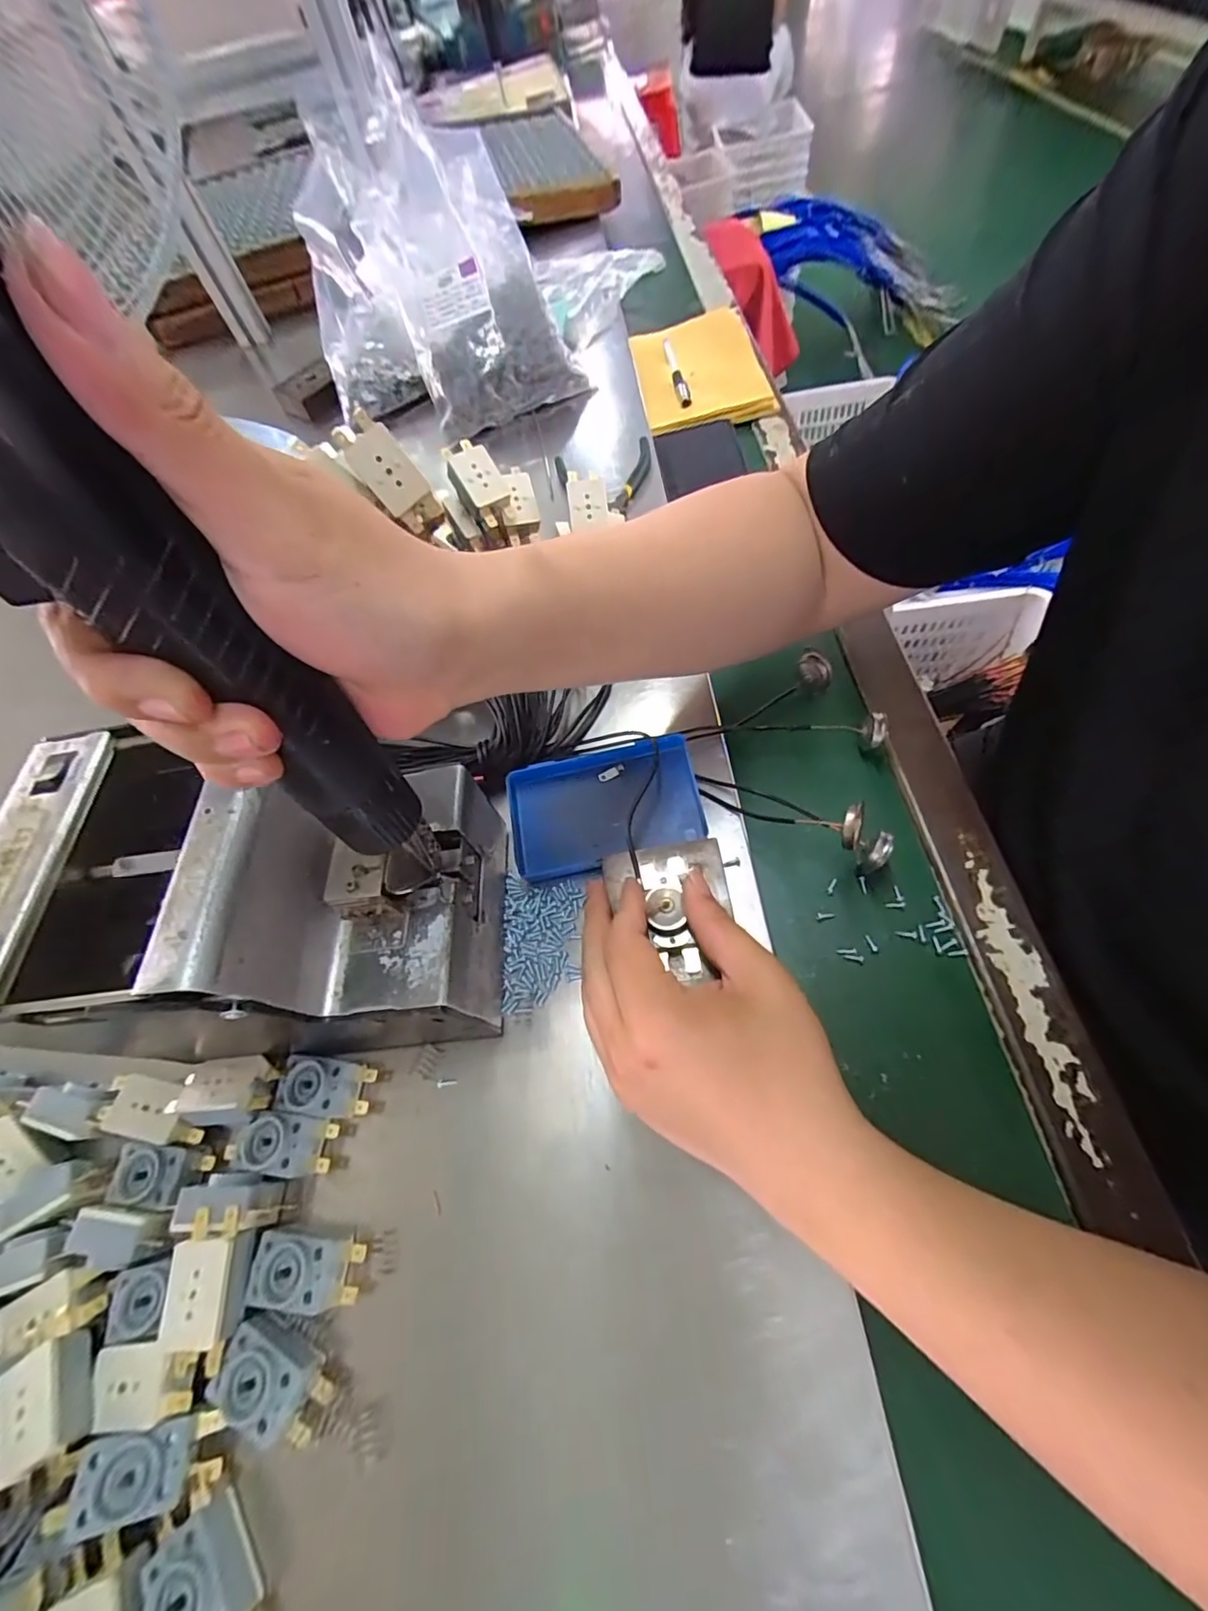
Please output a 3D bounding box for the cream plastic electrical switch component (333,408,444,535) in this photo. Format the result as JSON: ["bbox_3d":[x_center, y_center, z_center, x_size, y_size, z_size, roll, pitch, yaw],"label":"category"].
[{"bbox_3d":[-0.117,-0.180,0.302,0.027,0.057,0.019,-46,33,-3],"label":"cream plastic electrical switch component"}]

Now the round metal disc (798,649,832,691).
[{"bbox_3d":[0.143,-0.092,0.373,0.020,0.006,0.028,-12,95,17],"label":"round metal disc"}]

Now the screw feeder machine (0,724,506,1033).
[{"bbox_3d":[-0.152,0.043,0.258,0.182,0.140,0.135,-6,61,6],"label":"screw feeder machine"}]

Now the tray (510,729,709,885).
[{"bbox_3d":[0.001,0.001,0.339,0.114,0.029,0.067,-14,60,1],"label":"tray"}]

